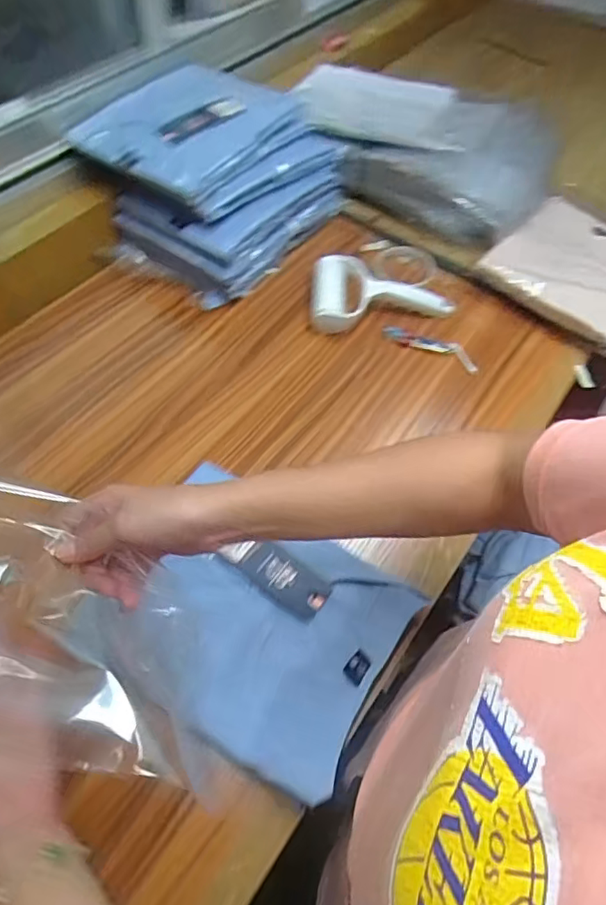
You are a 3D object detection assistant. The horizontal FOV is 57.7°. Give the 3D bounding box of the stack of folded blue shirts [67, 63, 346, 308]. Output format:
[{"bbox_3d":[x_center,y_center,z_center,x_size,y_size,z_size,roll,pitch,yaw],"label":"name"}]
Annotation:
[{"bbox_3d":[-0.102,-0.376,0.767,0.218,0.145,0.298,31,60,15],"label":"stack of folded blue shirts"}]

